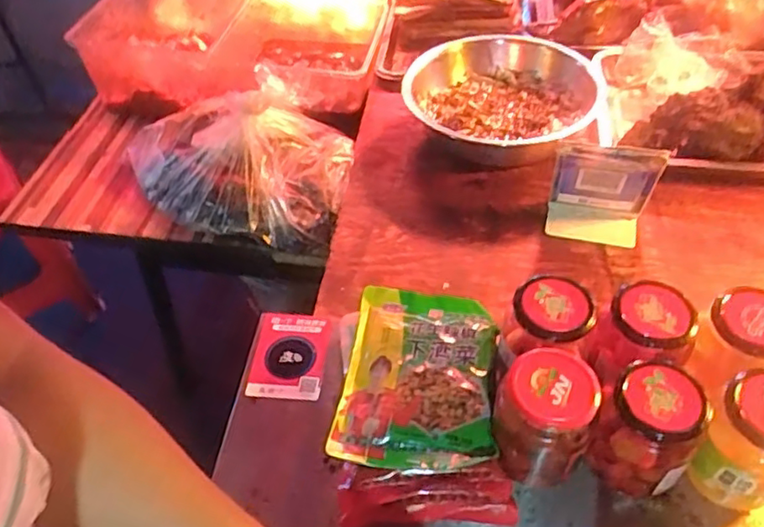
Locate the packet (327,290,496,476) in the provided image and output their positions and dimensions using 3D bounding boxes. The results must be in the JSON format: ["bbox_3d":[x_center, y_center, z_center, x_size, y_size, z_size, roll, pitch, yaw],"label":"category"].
[{"bbox_3d":[0.035,0.100,0.602,0.138,0.022,0.196,4,47,7],"label":"packet"}]

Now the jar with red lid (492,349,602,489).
[{"bbox_3d":[0.136,0.132,0.539,0.075,0.099,0.071,-1,47,2],"label":"jar with red lid"}]

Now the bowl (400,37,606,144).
[{"bbox_3d":[0.202,-0.283,1.002,0.274,0.082,0.258,-2,45,2],"label":"bowl"}]

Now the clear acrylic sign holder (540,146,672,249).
[{"bbox_3d":[0.266,-0.094,0.773,0.114,0.144,0.070,9,47,13],"label":"clear acrylic sign holder"}]

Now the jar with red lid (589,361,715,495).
[{"bbox_3d":[0.221,0.139,0.534,0.075,0.103,0.072,28,54,26],"label":"jar with red lid"}]

